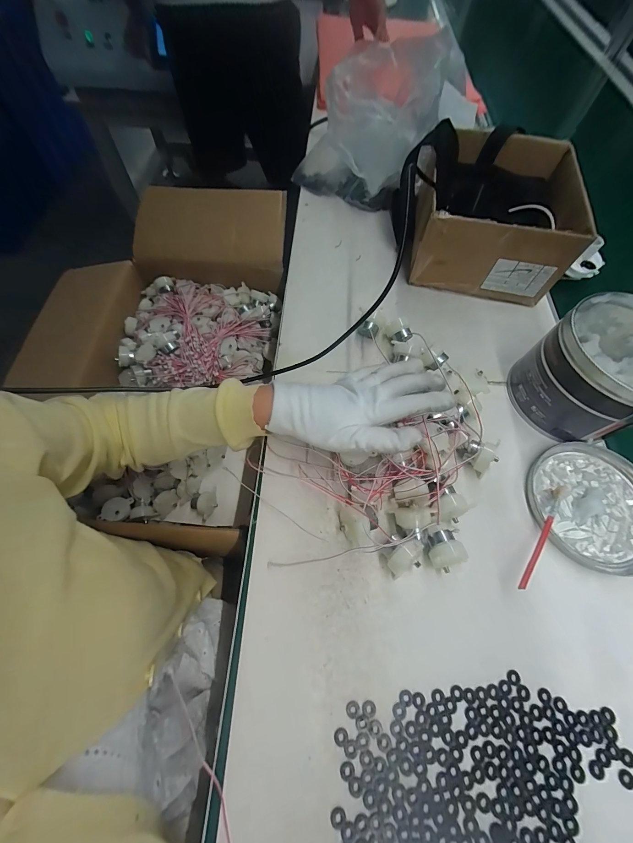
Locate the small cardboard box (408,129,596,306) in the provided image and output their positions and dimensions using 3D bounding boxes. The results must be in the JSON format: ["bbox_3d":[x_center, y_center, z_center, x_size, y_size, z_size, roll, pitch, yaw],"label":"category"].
[{"bbox_3d":[0.240,-0.294,0.444,0.200,0.106,0.205,11,65,3],"label":"small cardboard box"}]

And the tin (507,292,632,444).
[{"bbox_3d":[0.306,-0.055,0.335,0.135,0.100,0.122,-28,69,-14],"label":"tin"}]

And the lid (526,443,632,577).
[{"bbox_3d":[0.291,0.085,0.318,0.127,0.012,0.125,1,65,-1],"label":"lid"}]

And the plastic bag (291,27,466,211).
[{"bbox_3d":[0.083,-0.472,0.493,0.211,0.173,0.171,22,66,8],"label":"plastic bag"}]

